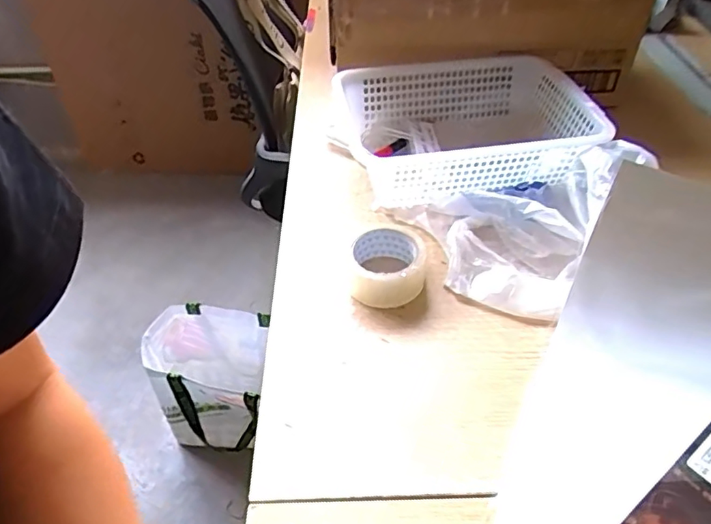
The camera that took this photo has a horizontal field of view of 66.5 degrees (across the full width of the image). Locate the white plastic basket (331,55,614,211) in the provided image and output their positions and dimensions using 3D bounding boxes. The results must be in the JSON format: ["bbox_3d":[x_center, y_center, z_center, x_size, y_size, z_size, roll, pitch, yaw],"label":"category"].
[{"bbox_3d":[0.152,-0.194,0.800,0.350,0.105,0.268,-8,45,-5],"label":"white plastic basket"}]

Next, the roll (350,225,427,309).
[{"bbox_3d":[0.039,0.005,0.653,0.087,0.049,0.092,-2,45,2],"label":"roll"}]

